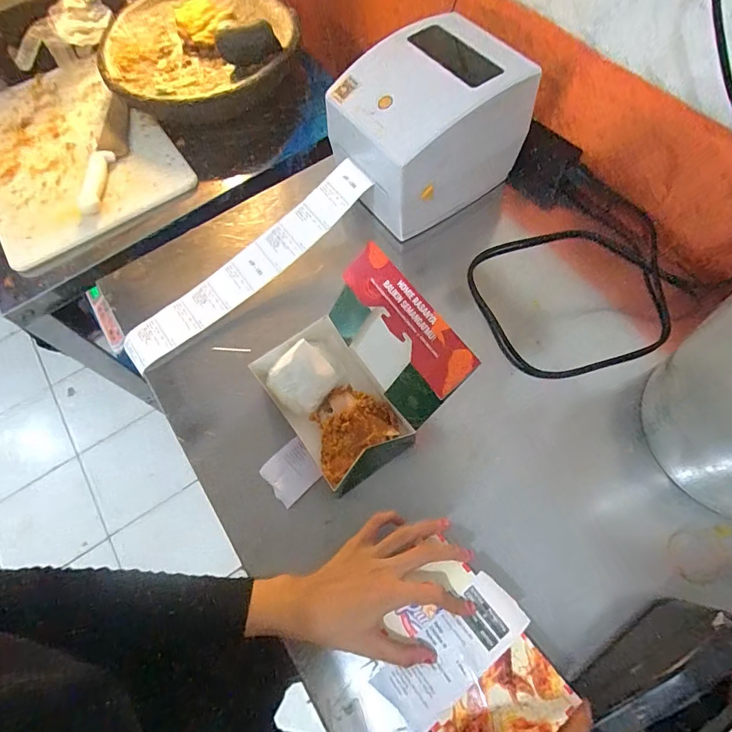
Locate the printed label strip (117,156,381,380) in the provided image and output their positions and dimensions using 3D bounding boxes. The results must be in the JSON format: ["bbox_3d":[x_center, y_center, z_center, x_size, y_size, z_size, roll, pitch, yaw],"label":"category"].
[{"bbox_3d":[-0.159,-0.135,0.568,0.379,0.074,0.063,-36,69,-12],"label":"printed label strip"}]

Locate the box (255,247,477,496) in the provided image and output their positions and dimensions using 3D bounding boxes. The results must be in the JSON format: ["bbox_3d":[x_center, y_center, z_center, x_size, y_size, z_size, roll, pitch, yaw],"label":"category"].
[{"bbox_3d":[-0.013,0.008,0.465,0.175,0.131,0.175,-34,69,-11],"label":"box"}]

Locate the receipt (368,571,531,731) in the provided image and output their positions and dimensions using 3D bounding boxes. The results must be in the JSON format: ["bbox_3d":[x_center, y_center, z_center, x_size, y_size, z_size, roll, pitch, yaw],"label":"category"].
[{"bbox_3d":[0.075,0.244,0.367,0.133,0.005,0.055,-37,69,-11],"label":"receipt"}]

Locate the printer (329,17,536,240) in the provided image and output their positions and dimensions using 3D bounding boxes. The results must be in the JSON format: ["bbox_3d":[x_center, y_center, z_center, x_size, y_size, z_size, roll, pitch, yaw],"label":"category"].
[{"bbox_3d":[0.070,-0.316,0.576,0.212,0.157,0.177,-34,69,-12],"label":"printer"}]

